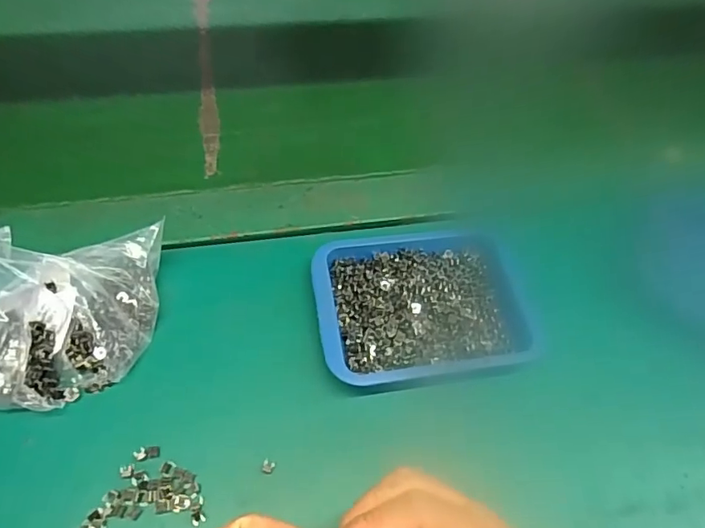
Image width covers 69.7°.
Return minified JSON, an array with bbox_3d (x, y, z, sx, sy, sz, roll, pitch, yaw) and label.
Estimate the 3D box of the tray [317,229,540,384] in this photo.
[{"bbox_3d":[0.056,0.027,0.383,0.163,0.027,0.125,-6,58,-8],"label":"tray"}]

